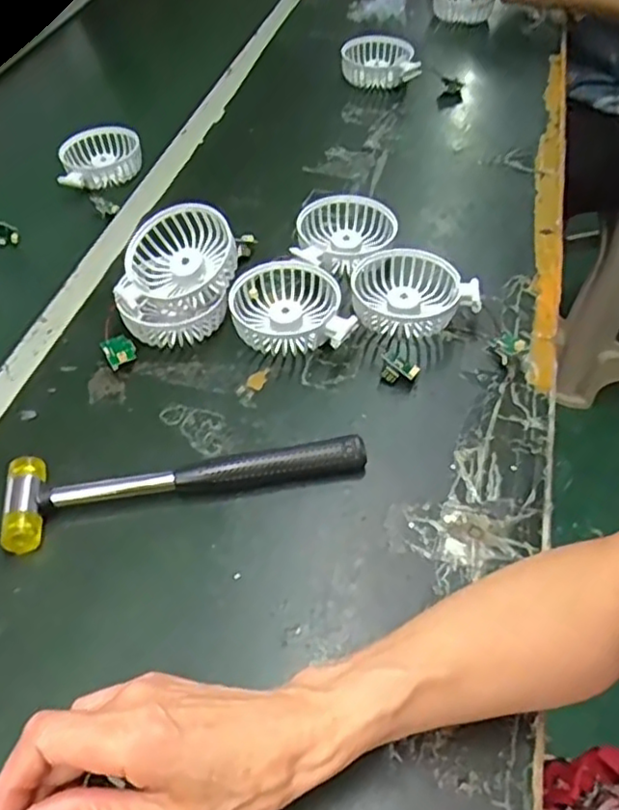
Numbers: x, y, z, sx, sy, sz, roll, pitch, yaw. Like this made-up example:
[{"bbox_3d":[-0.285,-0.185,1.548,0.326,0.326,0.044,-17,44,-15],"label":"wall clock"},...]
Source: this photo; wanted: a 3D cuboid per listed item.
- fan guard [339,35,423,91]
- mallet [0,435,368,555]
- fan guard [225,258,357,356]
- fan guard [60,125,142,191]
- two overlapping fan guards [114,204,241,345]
[{"bbox_3d":[0.090,-0.440,0.853,0.094,0.035,0.082,-3,49,4],"label":"fan guard"},{"bbox_3d":[-0.082,0.047,0.449,0.239,0.023,0.061,-10,50,-4],"label":"mallet"},{"bbox_3d":[-0.015,-0.080,0.557,0.102,0.031,0.089,2,50,6],"label":"fan guard"},{"bbox_3d":[-0.238,-0.282,0.756,0.092,0.034,0.082,-18,51,-11],"label":"fan guard"},{"bbox_3d":[-0.110,-0.108,0.555,0.104,0.069,0.097,-14,50,-8],"label":"two overlapping fan guards"}]

